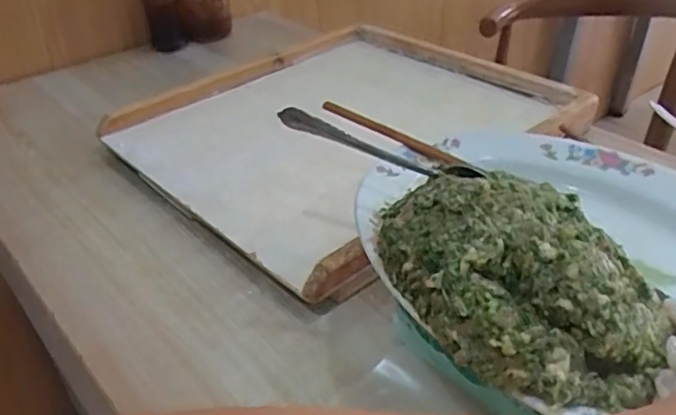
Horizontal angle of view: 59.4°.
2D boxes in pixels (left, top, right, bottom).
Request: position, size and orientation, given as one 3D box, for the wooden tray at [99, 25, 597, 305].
[{"bbox_3d":[0.013,-0.103,0.680,0.449,0.045,0.378,-28,43,-32],"label":"wooden tray"}]

